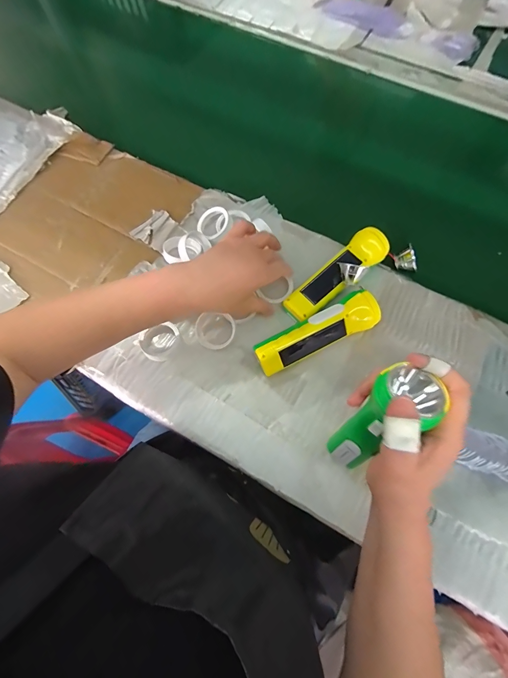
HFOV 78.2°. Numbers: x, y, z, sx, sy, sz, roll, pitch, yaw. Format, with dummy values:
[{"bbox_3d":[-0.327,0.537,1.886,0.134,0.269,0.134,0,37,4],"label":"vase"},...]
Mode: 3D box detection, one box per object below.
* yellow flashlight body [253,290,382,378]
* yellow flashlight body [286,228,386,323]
[{"bbox_3d":[0.079,-0.006,0.399,0.161,0.045,0.042,-24,73,-8],"label":"yellow flashlight body"},{"bbox_3d":[0.114,-0.085,0.430,0.169,0.040,0.052,-38,75,-12],"label":"yellow flashlight body"}]

